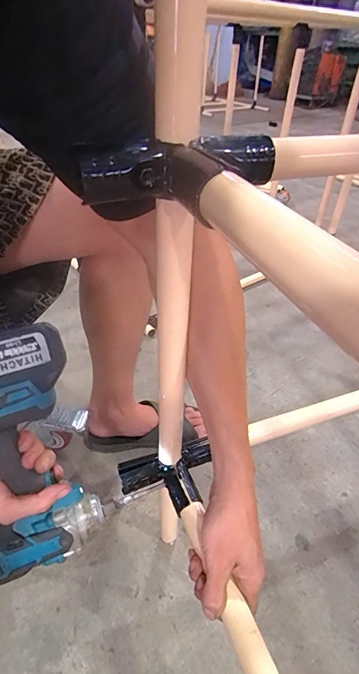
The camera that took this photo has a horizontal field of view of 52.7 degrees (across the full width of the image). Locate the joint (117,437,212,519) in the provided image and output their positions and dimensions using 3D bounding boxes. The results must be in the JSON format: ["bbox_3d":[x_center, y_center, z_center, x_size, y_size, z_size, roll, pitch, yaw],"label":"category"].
[{"bbox_3d":[-0.013,0.171,0.434,0.111,0.034,0.068,-9,39,-11],"label":"joint"}]

